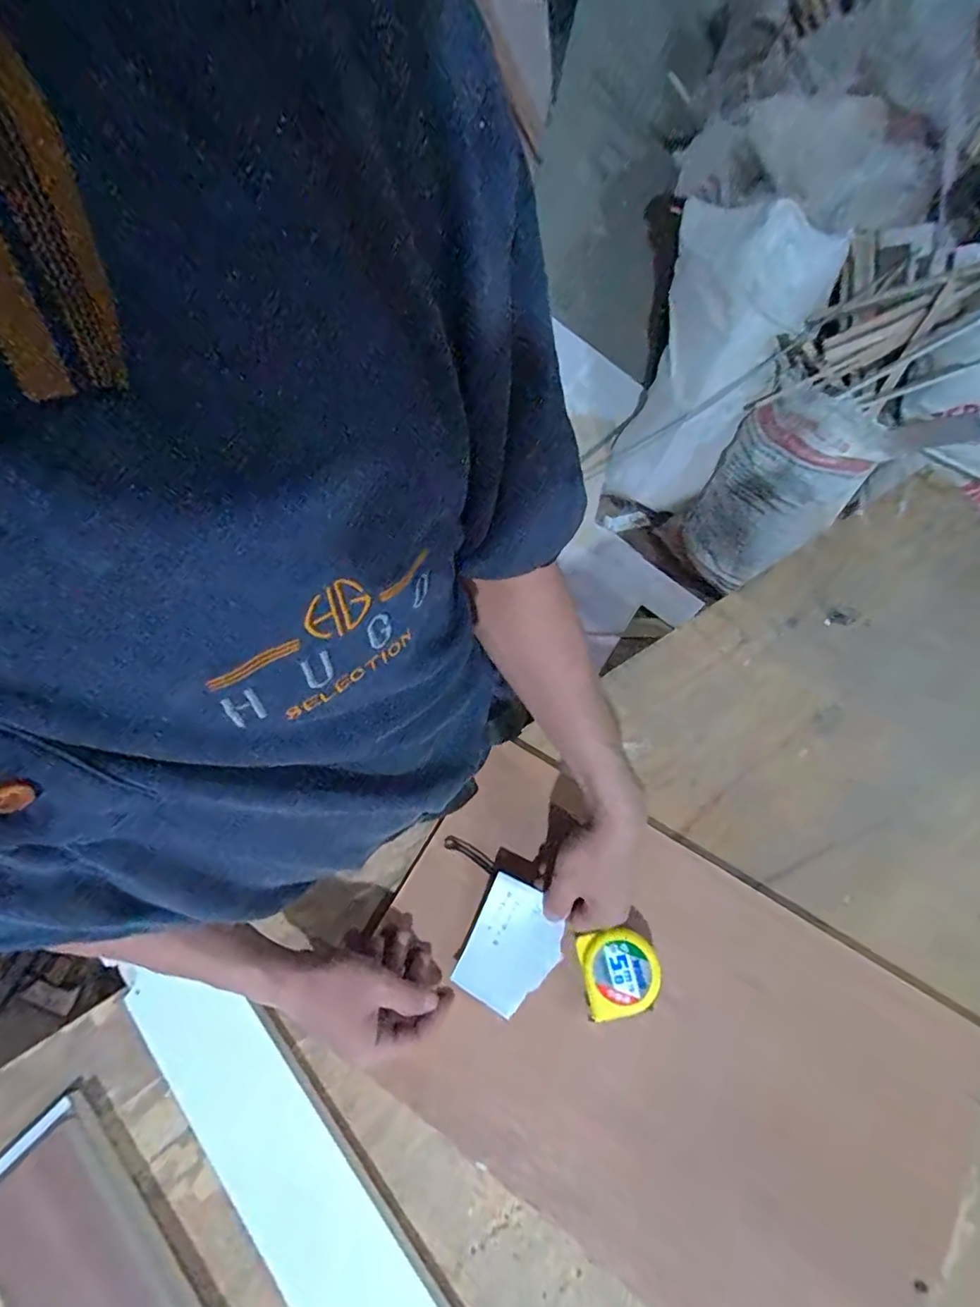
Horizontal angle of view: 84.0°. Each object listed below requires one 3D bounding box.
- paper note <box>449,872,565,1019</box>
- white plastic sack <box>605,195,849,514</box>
[{"bbox_3d":[0.019,0.258,0.480,0.073,0.019,0.101,24,73,11],"label":"paper note"},{"bbox_3d":[0.498,-0.715,1.368,0.395,0.696,0.181,37,51,14],"label":"white plastic sack"}]

